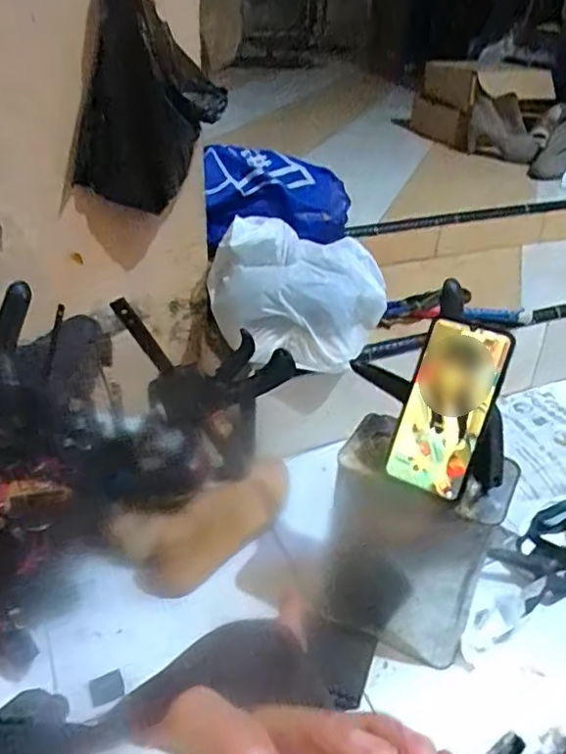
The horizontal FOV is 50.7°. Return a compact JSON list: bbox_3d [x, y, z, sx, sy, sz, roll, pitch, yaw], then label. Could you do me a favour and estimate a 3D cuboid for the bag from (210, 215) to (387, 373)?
[{"bbox_3d":[0.027,-0.124,0.878,0.250,0.159,0.162,-5,34,-12],"label":"bag"}]

